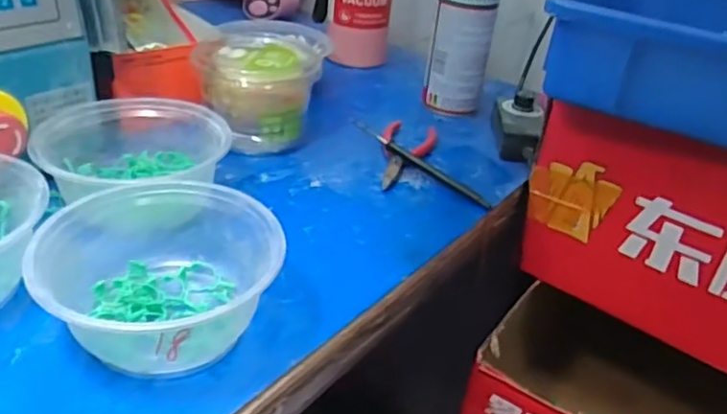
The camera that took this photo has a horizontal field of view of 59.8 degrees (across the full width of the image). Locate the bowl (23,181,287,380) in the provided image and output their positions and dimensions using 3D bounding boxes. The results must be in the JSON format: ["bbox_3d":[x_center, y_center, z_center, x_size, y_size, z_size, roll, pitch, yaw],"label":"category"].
[{"bbox_3d":[-0.120,0.039,0.377,0.132,0.063,0.133,-4,34,-18],"label":"bowl"}]

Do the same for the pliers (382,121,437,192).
[{"bbox_3d":[0.035,-0.050,0.592,0.050,0.014,0.121,14,32,11],"label":"pliers"}]

